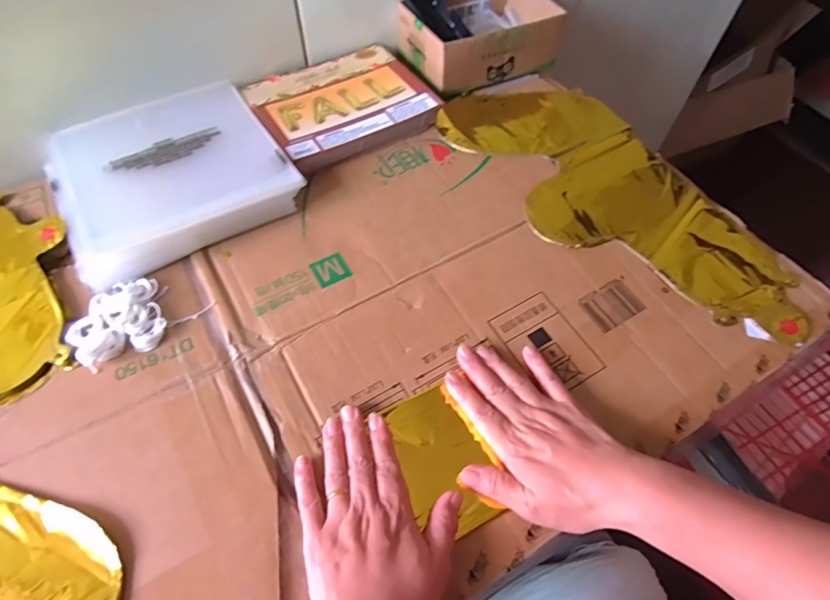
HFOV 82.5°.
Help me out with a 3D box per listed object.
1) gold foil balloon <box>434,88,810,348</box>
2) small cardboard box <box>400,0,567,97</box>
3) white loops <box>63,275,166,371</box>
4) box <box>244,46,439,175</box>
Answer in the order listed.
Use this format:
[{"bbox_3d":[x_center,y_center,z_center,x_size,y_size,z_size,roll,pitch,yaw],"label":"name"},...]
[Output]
[{"bbox_3d":[0.210,-0.123,0.516,0.188,0.016,0.433,-30,65,-19],"label":"gold foil balloon"},{"bbox_3d":[0.085,-0.360,0.630,0.189,0.061,0.142,-20,62,-14],"label":"small cardboard box"},{"bbox_3d":[-0.268,0.018,0.422,0.077,0.012,0.076,-20,62,-14],"label":"white loops"},{"bbox_3d":[-0.091,-0.248,0.587,0.202,0.024,0.171,-27,64,-17],"label":"box"}]

